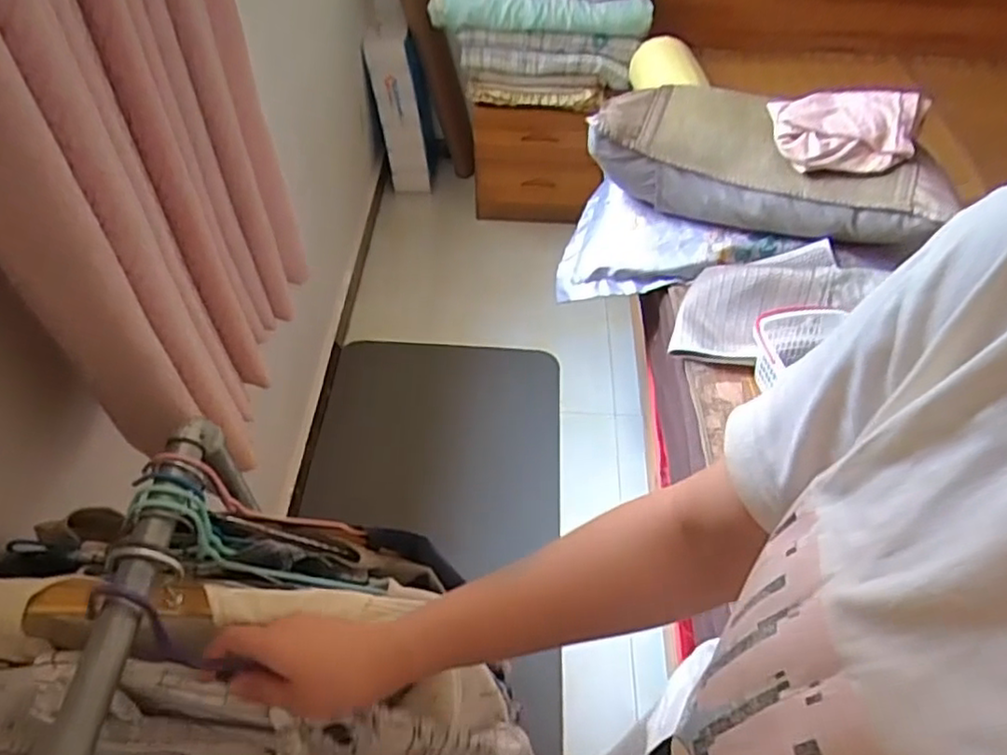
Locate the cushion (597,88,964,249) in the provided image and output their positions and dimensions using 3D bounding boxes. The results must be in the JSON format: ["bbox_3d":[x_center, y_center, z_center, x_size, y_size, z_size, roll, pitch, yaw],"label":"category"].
[{"bbox_3d":[0.490,-0.398,1.294,0.618,0.162,0.284,19,52,14],"label":"cushion"}]

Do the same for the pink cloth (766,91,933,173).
[{"bbox_3d":[0.613,-0.446,1.212,0.257,0.070,0.175,7,50,4],"label":"pink cloth"}]

